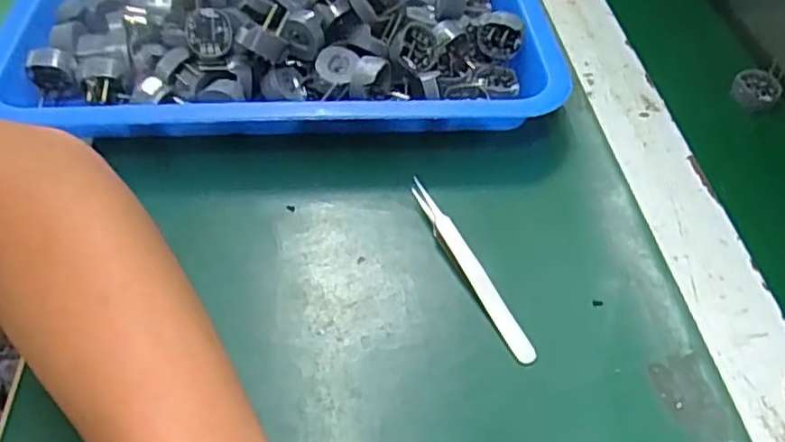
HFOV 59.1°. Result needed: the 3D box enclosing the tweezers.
[{"bbox_3d":[0.035,0.020,0.335,0.010,0.011,0.115,-17,50,-18],"label":"tweezers"}]

